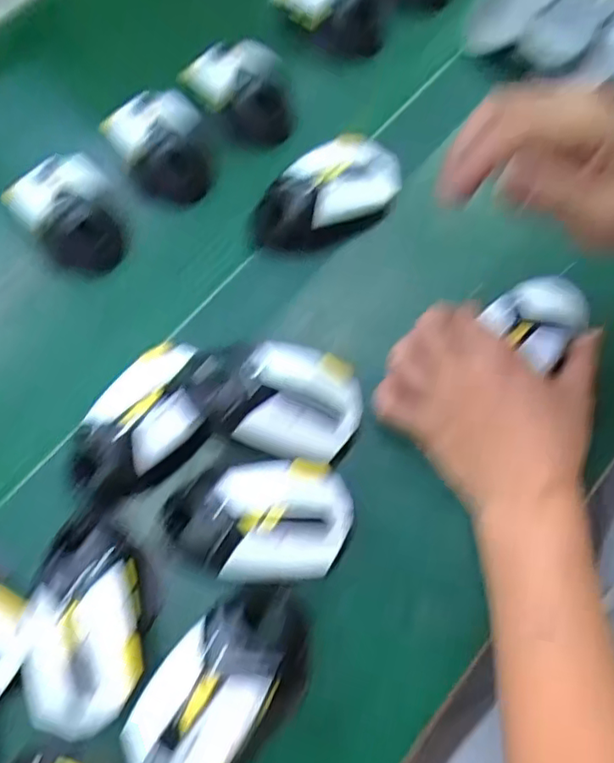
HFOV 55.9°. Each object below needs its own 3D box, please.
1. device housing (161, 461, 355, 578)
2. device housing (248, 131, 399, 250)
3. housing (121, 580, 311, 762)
[{"bbox_3d":[-0.034,0.085,0.369,0.123,0.036,0.076,-1,67,2],"label":"device housing"},{"bbox_3d":[0.015,-0.150,0.460,0.129,0.041,0.066,-28,69,-9],"label":"device housing"},{"bbox_3d":[-0.048,0.179,0.341,0.074,0.049,0.126,42,74,17],"label":"housing"}]

